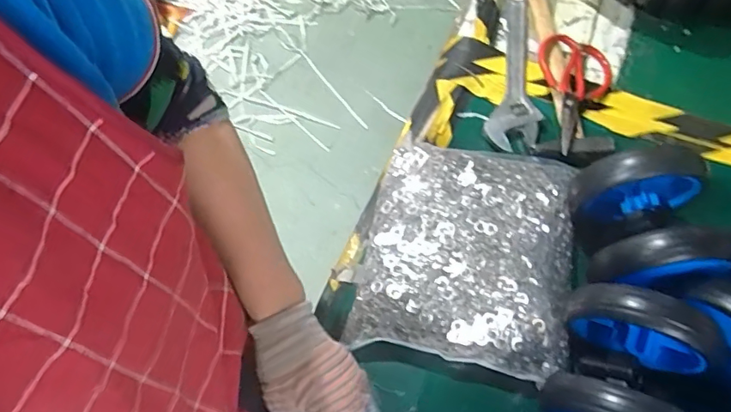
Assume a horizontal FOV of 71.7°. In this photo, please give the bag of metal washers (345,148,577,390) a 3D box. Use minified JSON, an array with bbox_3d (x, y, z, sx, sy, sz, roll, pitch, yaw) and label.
[{"bbox_3d":[0.111,0.045,0.563,0.227,0.055,0.245,9,66,7],"label":"bag of metal washers"}]

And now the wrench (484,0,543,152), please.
[{"bbox_3d":[0.207,-0.192,0.694,0.067,0.012,0.270,7,66,6],"label":"wrench"}]

